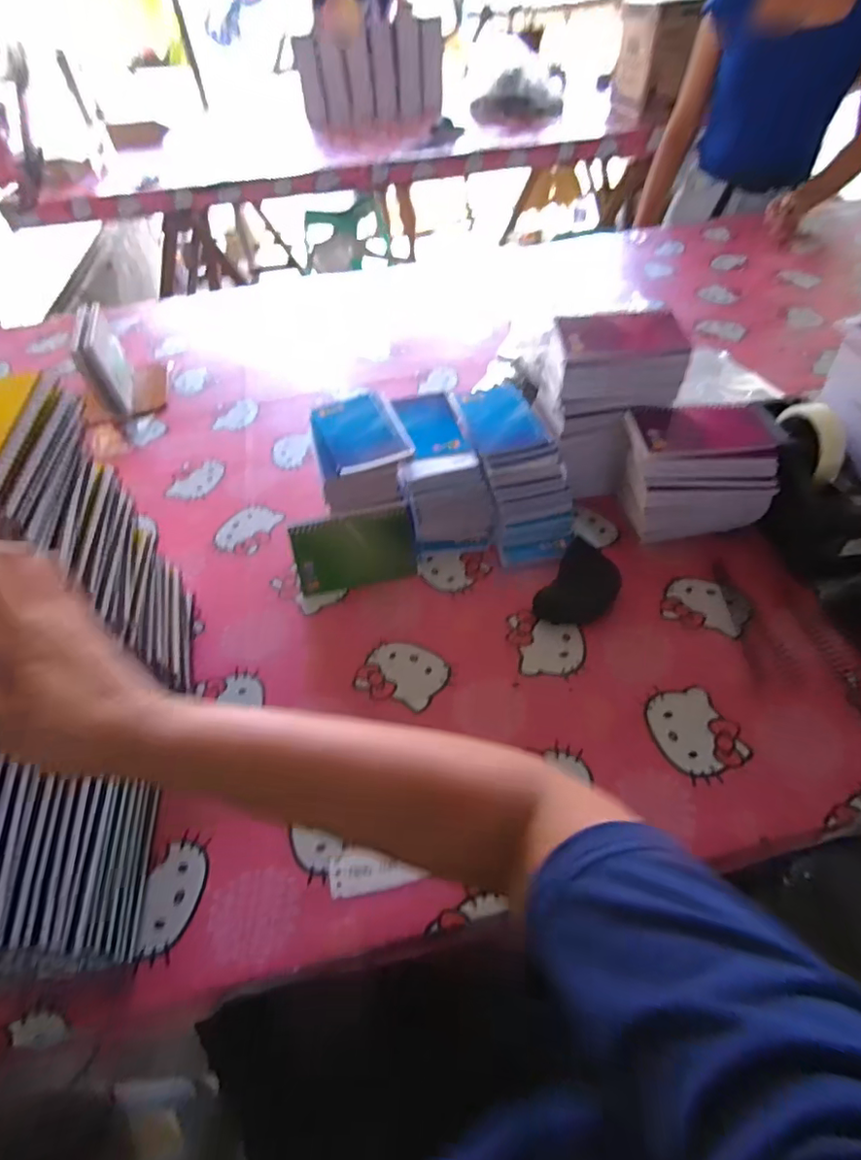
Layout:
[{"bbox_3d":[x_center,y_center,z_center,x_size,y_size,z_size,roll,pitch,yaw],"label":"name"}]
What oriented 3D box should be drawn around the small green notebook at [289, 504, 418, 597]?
[{"bbox_3d":[-0.083,-0.032,0.601,0.129,0.082,0.004,-12,16,-8],"label":"small green notebook"}]

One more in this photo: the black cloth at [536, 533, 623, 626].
[{"bbox_3d":[0.158,0.008,0.571,0.067,0.026,0.096,27,58,24],"label":"black cloth"}]

